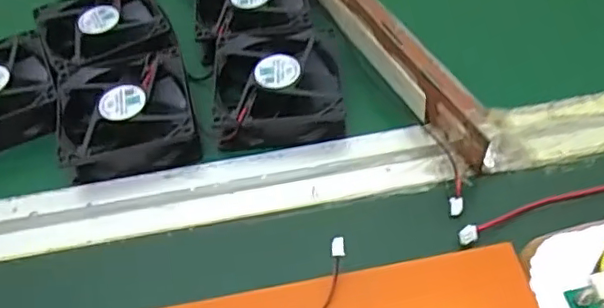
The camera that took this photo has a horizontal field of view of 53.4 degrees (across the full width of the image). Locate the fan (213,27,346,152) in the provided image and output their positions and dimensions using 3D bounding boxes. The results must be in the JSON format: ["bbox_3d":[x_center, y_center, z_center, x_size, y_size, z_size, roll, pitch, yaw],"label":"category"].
[{"bbox_3d":[-0.015,-0.043,0.381,0.078,0.025,0.080,-6,50,1],"label":"fan"}]

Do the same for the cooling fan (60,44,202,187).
[{"bbox_3d":[-0.108,-0.028,0.377,0.078,0.024,0.085,-13,50,-6],"label":"cooling fan"}]

